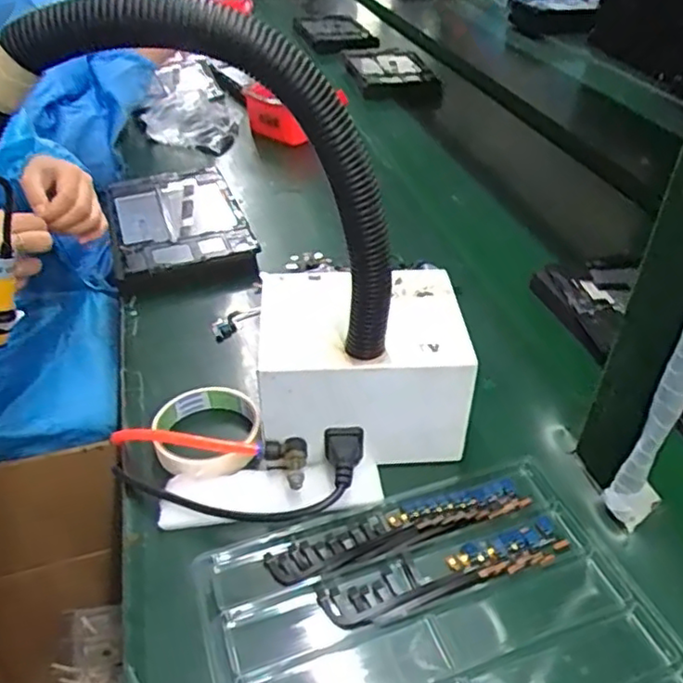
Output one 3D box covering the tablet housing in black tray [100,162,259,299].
[{"bbox_3d":[-0.196,-0.133,0.774,0.152,0.046,0.229,-12,41,-14],"label":"tablet housing in black tray"}]

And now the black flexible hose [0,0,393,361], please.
[{"bbox_3d":[-0.107,-0.086,0.377,0.270,0.223,0.072,5,39,4],"label":"black flexible hose"}]

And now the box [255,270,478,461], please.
[{"bbox_3d":[0.014,0.016,0.517,0.157,0.105,0.126,-3,40,-4],"label":"box"}]

